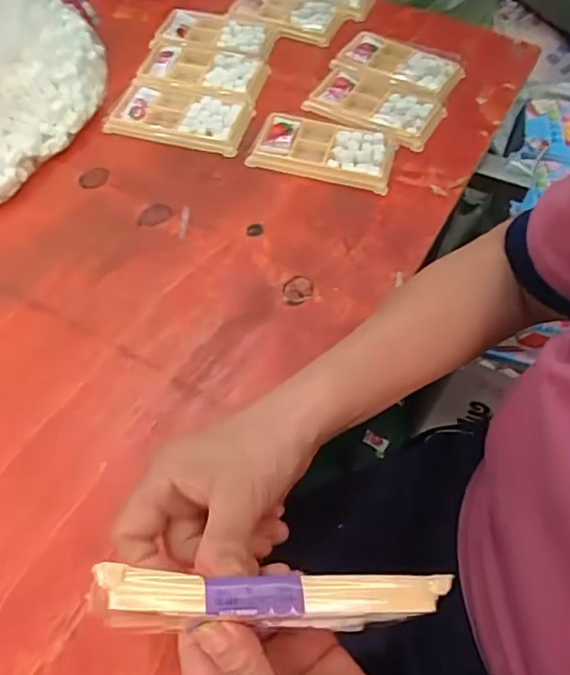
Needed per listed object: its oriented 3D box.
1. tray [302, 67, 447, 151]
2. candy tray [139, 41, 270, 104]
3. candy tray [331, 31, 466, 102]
[{"bbox_3d":[0.095,-0.247,0.595,0.136,0.011,0.084,29,60,13],"label":"tray"},{"bbox_3d":[-0.089,-0.290,0.623,0.132,0.022,0.076,13,57,4],"label":"candy tray"},{"bbox_3d":[0.129,-0.311,0.639,0.135,0.014,0.081,30,60,14],"label":"candy tray"}]

